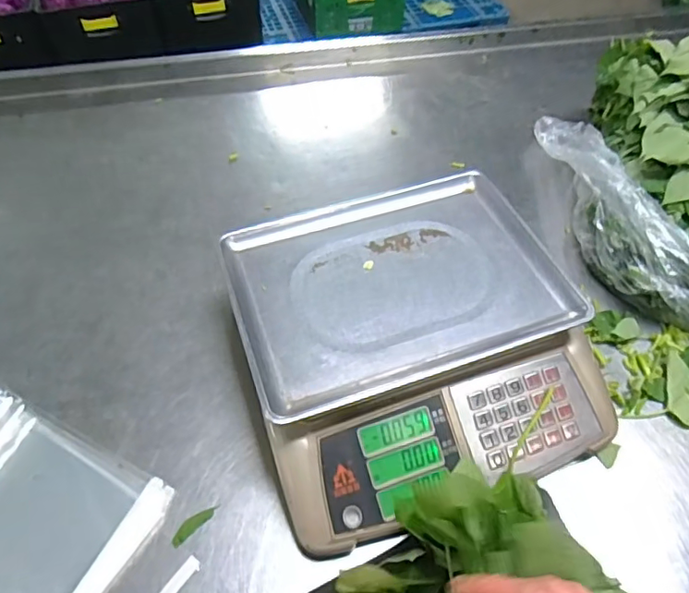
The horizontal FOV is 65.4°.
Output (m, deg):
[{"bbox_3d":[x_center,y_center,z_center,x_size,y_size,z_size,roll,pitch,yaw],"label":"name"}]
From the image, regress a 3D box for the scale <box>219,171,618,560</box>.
[{"bbox_3d":[0.069,0.045,0.583,0.336,0.108,0.333,-15,55,-12],"label":"scale"}]

